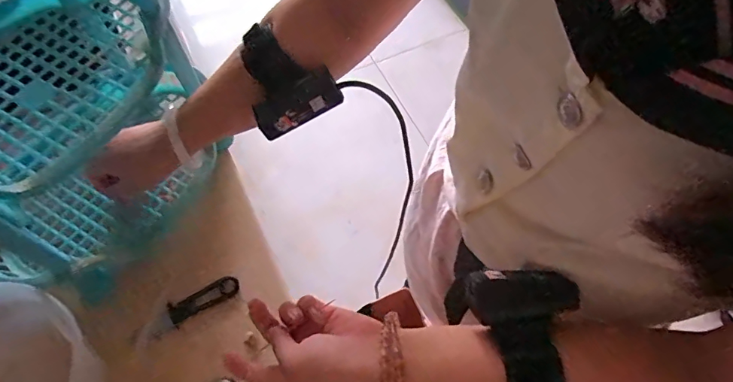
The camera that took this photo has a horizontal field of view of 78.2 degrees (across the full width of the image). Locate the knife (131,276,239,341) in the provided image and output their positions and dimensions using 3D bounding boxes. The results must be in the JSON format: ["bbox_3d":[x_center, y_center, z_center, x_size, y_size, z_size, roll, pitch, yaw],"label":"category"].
[{"bbox_3d":[-0.184,0.121,0.466,0.106,0.014,0.025,-32,66,-15],"label":"knife"}]

